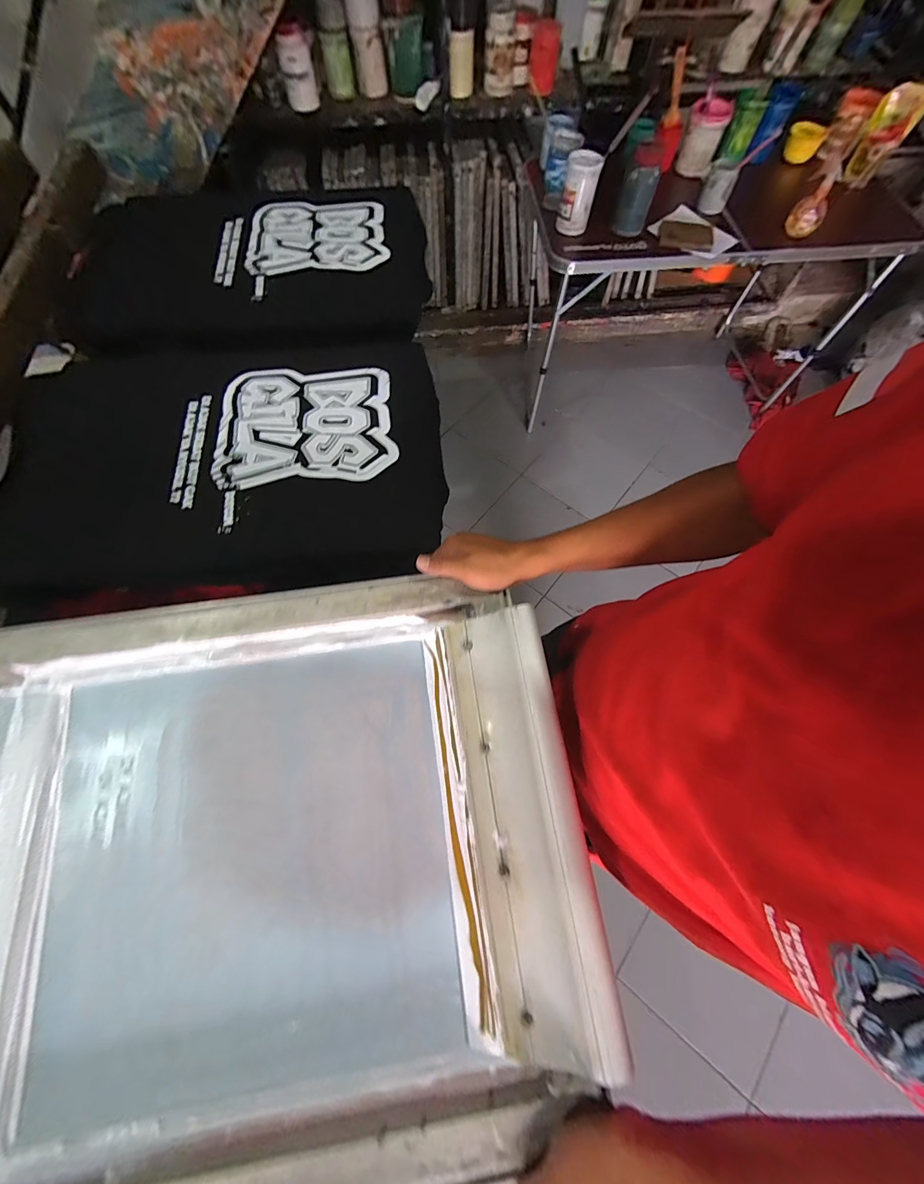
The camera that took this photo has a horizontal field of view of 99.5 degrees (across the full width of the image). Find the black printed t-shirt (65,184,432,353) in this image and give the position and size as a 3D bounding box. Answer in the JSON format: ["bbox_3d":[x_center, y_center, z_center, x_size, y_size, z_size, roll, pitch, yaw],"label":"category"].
[{"bbox_3d":[-0.350,-0.652,0.760,0.557,0.079,0.470,-6,68,-3],"label":"black printed t-shirt"}]

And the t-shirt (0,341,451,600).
[{"bbox_3d":[-0.343,-0.212,0.622,0.620,0.081,0.423,-2,68,-2],"label":"t-shirt"}]

